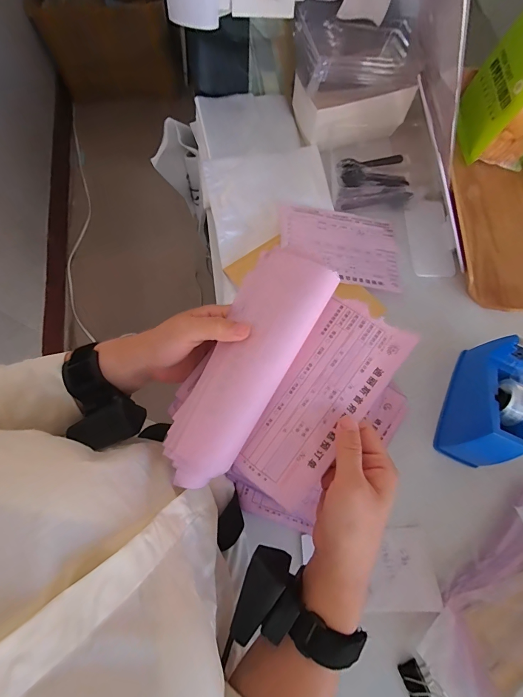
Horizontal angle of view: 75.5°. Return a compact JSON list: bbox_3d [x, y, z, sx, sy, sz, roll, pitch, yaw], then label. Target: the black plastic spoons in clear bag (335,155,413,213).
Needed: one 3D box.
[{"bbox_3d":[0.165,-0.256,0.509,0.116,0.023,0.090,-8,73,-5],"label":"black plastic spoons in clear bag"}]

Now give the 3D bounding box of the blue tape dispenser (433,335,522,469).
[{"bbox_3d":[0.264,0.062,0.393,0.053,0.085,0.137,23,74,5],"label":"blue tape dispenser"}]

